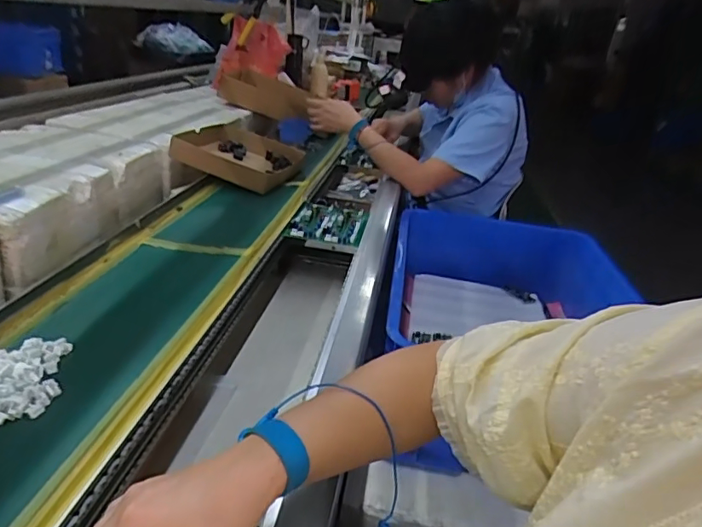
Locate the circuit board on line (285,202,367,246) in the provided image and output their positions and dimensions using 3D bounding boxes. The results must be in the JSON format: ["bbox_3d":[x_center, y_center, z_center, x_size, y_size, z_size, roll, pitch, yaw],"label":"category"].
[{"bbox_3d":[-0.038,-0.075,0.972,0.128,0.027,0.175,11,25,8],"label":"circuit board on line"}]

